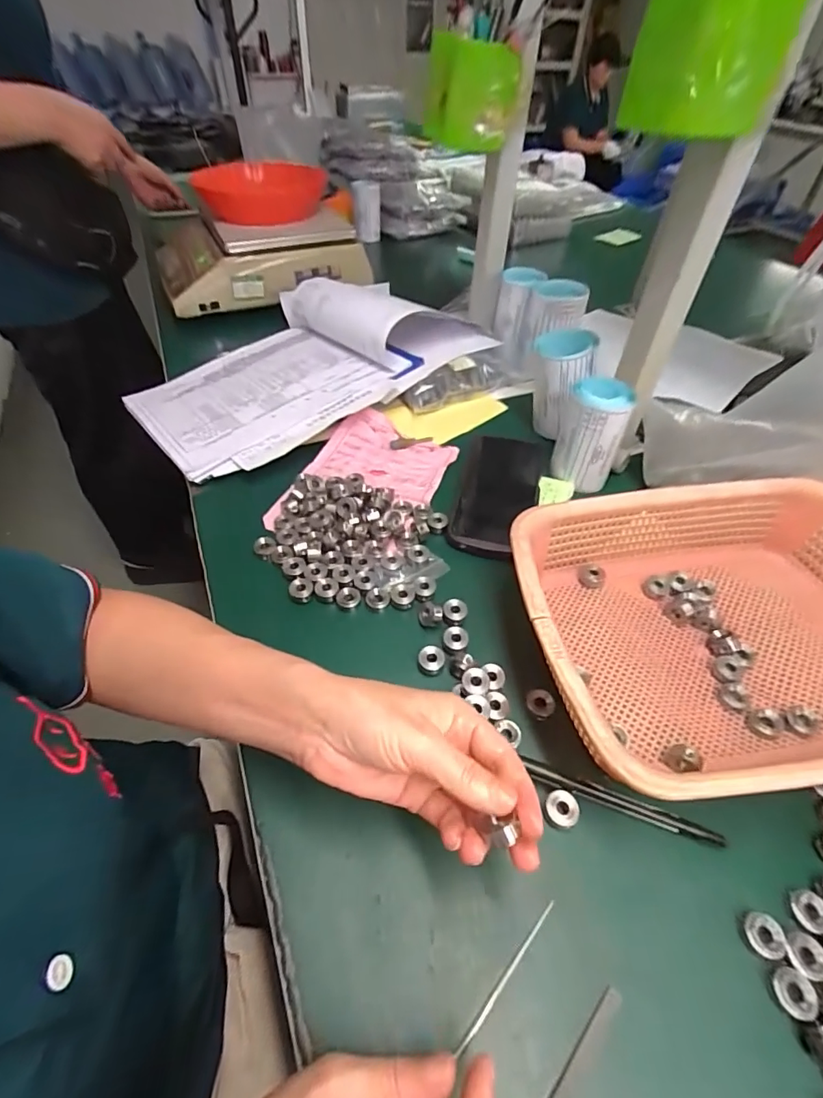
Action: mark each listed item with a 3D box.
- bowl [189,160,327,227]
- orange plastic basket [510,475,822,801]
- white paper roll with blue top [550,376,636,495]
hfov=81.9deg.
[{"bbox_3d":[-0.246,-0.595,0.789,0.199,0.053,0.213,1,49,-1],"label":"bowl"},{"bbox_3d":[0.228,0.053,0.342,0.300,0.076,0.218,-5,49,-6],"label":"orange plastic basket"},{"bbox_3d":[0.180,-0.116,0.478,0.061,0.098,0.055,20,51,15],"label":"white paper roll with blue top"}]

